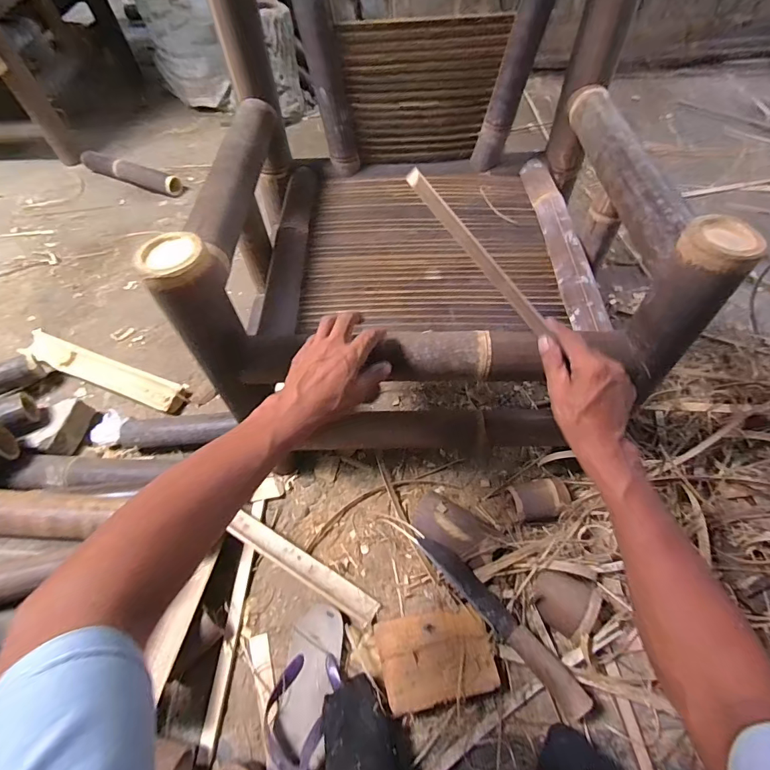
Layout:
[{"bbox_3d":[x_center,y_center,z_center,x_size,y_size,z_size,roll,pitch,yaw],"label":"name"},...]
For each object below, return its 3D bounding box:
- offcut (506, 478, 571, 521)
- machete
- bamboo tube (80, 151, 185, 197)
[{"bbox_3d":[0.275,0.207,0.753,0.101,0.068,0.069,-8,55,-3],"label":"offcut"},{"bbox_3d":[0.170,0.350,0.637,0.042,0.029,0.304,-38,62,-21],"label":"machete"},{"bbox_3d":[-0.884,-0.745,1.461,0.443,0.075,0.062,20,59,16],"label":"bamboo tube"}]

